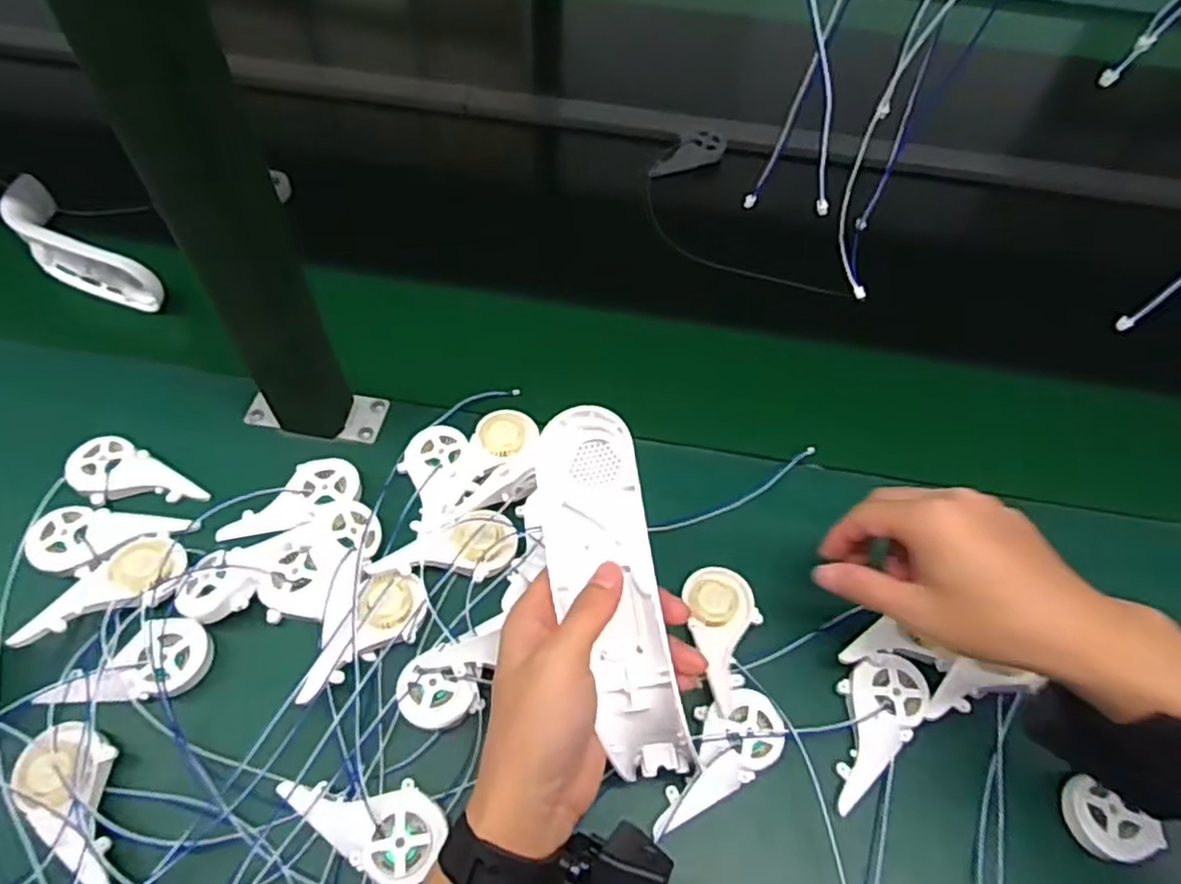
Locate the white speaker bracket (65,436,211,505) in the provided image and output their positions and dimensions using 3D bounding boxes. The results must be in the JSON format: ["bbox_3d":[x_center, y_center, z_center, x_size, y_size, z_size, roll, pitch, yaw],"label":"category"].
[{"bbox_3d":[-0.311,0.024,0.481,0.090,0.012,0.043,17,48,-10],"label":"white speaker bracket"}]

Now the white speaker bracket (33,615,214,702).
[{"bbox_3d":[-0.263,0.133,0.399,0.084,0.021,0.041,-25,61,-17],"label":"white speaker bracket"}]

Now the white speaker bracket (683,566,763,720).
[{"bbox_3d":[0.087,0.119,0.428,0.045,0.014,0.088,-8,57,-7],"label":"white speaker bracket"}]

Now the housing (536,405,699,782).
[{"bbox_3d":[0.011,0.078,0.356,0.050,0.047,0.192,-11,84,-14],"label":"housing"}]

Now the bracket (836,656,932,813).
[{"bbox_3d":[0.163,0.167,0.405,0.044,0.012,0.092,24,70,15],"label":"bracket"}]

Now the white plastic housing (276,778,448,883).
[{"bbox_3d":[-0.116,0.195,0.368,0.088,0.014,0.045,32,61,18],"label":"white plastic housing"}]

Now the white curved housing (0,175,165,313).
[{"bbox_3d":[-0.445,-0.160,0.609,0.189,0.068,0.046,32,54,21],"label":"white curved housing"}]

